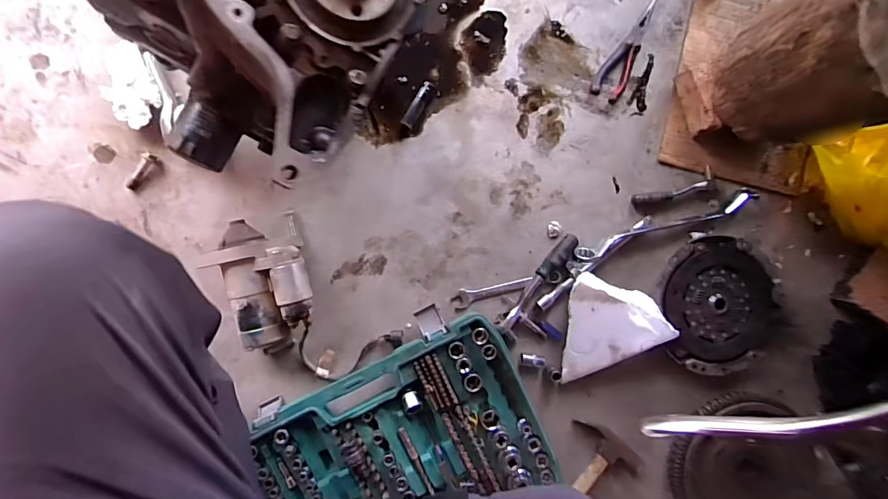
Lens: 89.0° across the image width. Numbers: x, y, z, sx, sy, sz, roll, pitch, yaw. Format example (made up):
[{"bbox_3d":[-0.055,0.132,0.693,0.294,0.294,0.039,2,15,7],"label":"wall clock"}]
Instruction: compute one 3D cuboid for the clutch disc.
[{"bbox_3d":[0.478,0.097,0.781,0.228,0.029,0.230,0,93,-6],"label":"clutch disc"}]

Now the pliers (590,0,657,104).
[{"bbox_3d":[0.313,-0.341,0.766,0.050,0.016,0.188,28,89,-7],"label":"pliers"}]

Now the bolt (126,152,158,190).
[{"bbox_3d":[-0.463,-0.120,0.688,0.016,0.012,0.064,35,88,-7],"label":"bolt"}]

